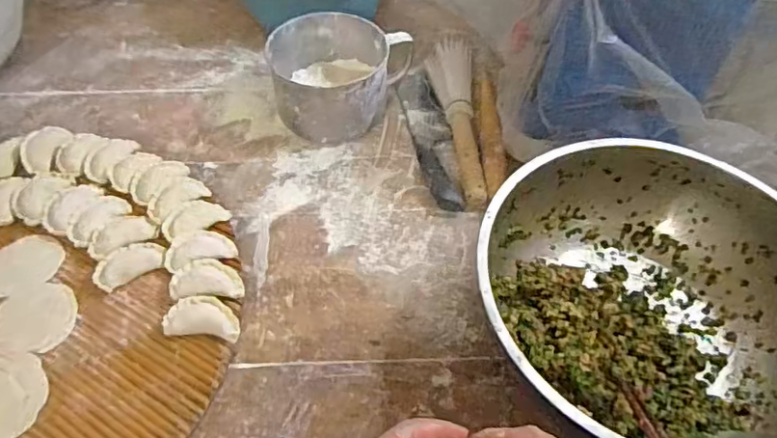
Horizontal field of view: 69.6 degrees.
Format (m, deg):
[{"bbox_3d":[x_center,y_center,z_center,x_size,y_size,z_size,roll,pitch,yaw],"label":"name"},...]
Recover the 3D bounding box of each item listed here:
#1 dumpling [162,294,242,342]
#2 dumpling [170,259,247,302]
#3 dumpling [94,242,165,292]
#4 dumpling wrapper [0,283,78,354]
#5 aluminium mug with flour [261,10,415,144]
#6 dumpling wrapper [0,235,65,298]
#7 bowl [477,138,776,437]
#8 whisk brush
[{"bbox_3d":[-0.177,0.093,0.532,0.068,0.023,0.038,2,52,-1],"label":"dumpling"},{"bbox_3d":[-0.178,0.060,0.549,0.067,0.016,0.039,-7,52,-8],"label":"dumpling"},{"bbox_3d":[-0.261,0.046,0.565,0.067,0.014,0.036,-26,58,-22],"label":"dumpling"},{"bbox_3d":[-0.334,0.092,0.527,0.073,0.004,0.071,5,52,1],"label":"dumpling wrapper"},{"bbox_3d":[-0.072,-0.174,0.700,0.149,0.097,0.144,16,53,10],"label":"aluminium mug with flour"},{"bbox_3d":[-0.369,0.046,0.564,0.074,0.004,0.064,-23,56,-15],"label":"dumpling wrapper"},{"bbox_3d":[0.234,0.074,0.508,0.291,0.106,0.297,1,52,-2],"label":"bowl"},{"bbox_3d":[0.082,-0.129,0.698,0.058,0.050,0.265,1,52,-2],"label":"whisk brush"}]

